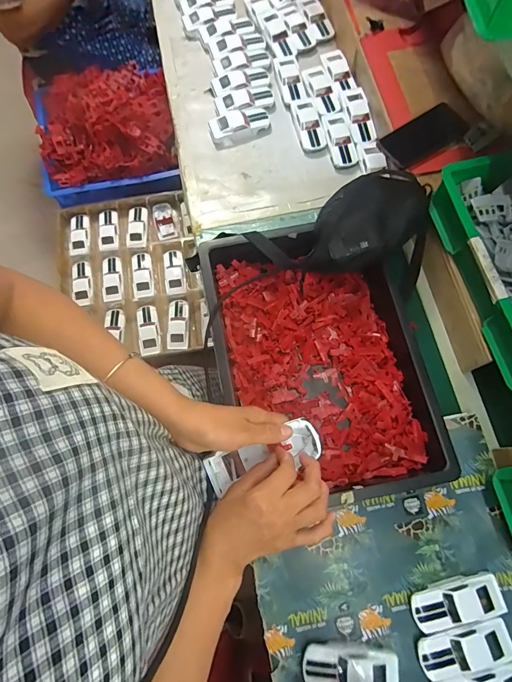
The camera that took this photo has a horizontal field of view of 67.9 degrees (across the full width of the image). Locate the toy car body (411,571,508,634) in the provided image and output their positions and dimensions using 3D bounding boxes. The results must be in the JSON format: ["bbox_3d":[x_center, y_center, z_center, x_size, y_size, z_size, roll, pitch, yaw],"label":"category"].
[{"bbox_3d":[0.292,0.381,0.553,0.126,0.022,0.053,-15,73,-5],"label":"toy car body"}]

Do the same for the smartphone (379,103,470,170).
[{"bbox_3d":[0.309,-0.375,0.695,0.142,0.009,0.076,-34,85,-2],"label":"smartphone"}]

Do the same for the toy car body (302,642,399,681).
[{"bbox_3d":[0.133,0.462,0.535,0.129,0.049,0.052,2,73,0],"label":"toy car body"}]

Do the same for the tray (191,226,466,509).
[{"bbox_3d":[0.100,0.022,0.634,0.318,0.086,0.461,-16,73,-5],"label":"tray"}]

